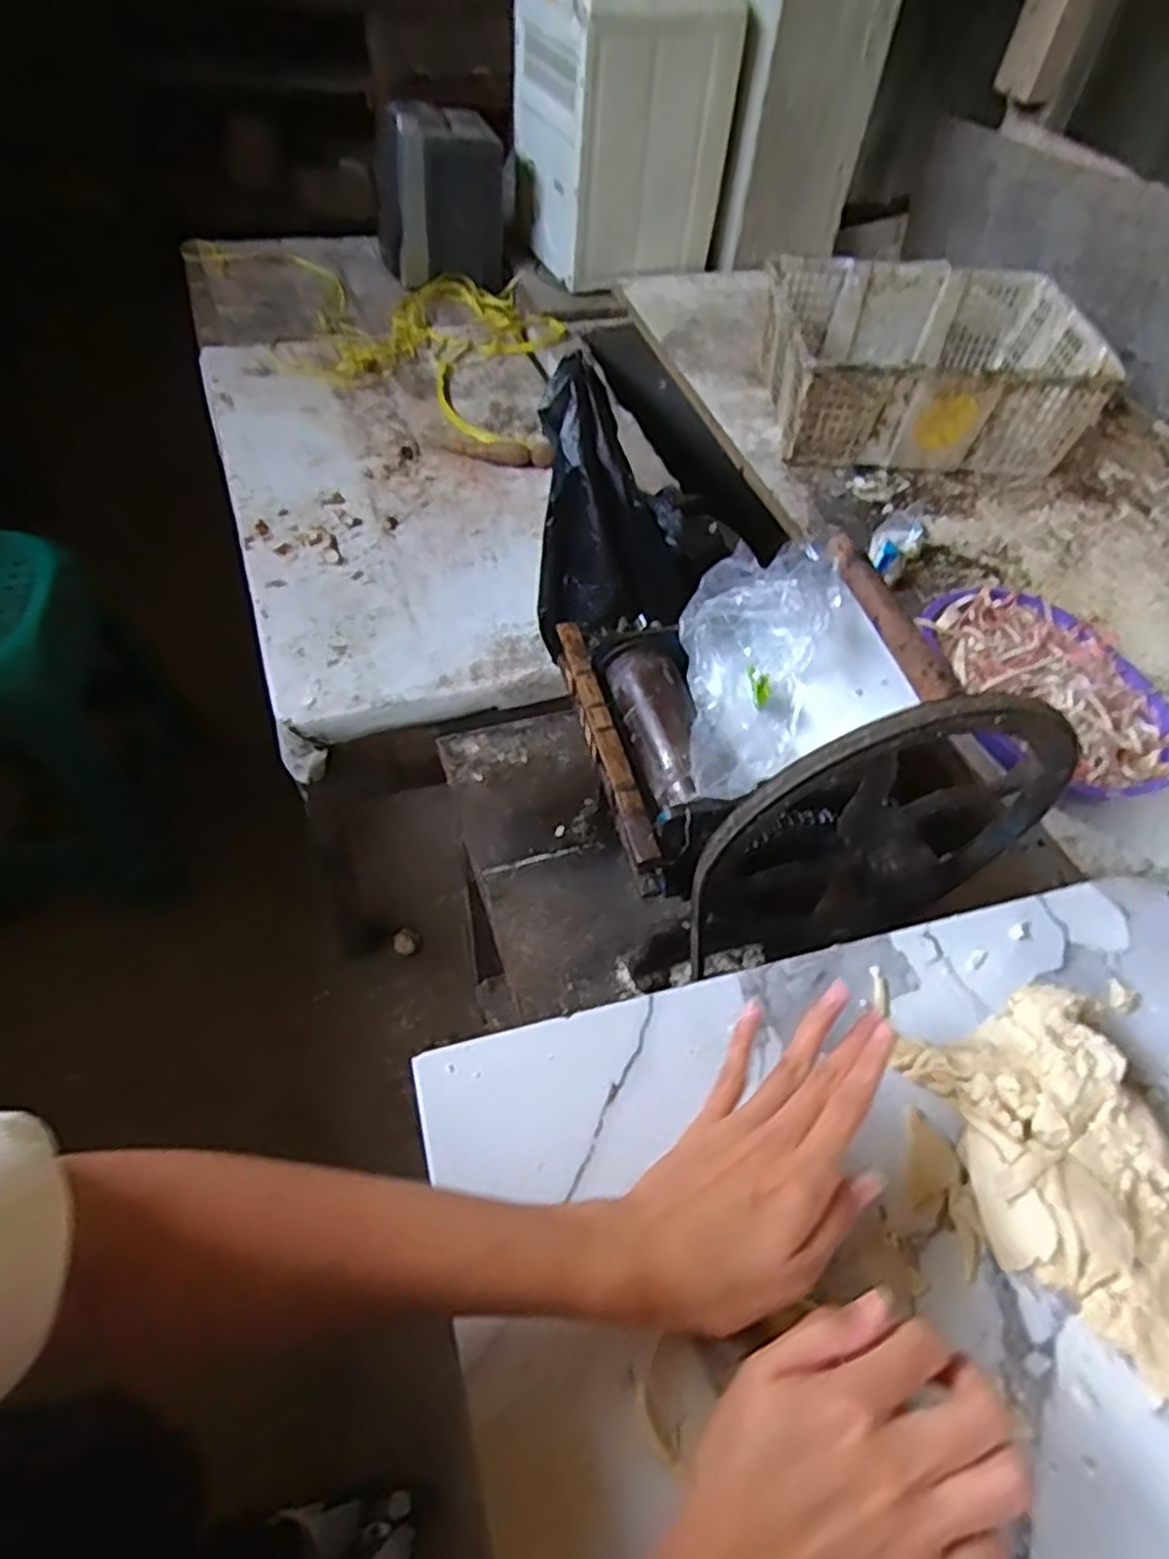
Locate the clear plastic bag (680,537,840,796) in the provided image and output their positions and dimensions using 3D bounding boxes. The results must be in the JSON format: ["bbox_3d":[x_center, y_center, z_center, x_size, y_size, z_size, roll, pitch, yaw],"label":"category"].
[{"bbox_3d":[0.126,-0.073,0.565,0.127,0.066,0.199,15,75,6],"label":"clear plastic bag"}]

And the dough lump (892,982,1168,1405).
[{"bbox_3d":[0.241,0.193,0.383,0.106,0.053,0.172,-12,55,-13],"label":"dough lump"}]

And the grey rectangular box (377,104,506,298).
[{"bbox_3d":[-0.278,-1.092,1.496,0.228,0.249,0.190,-9,55,-11],"label":"grey rectangular box"}]

